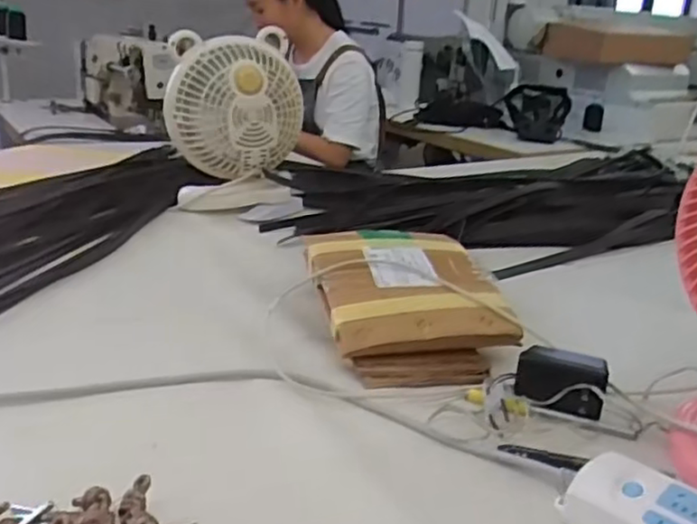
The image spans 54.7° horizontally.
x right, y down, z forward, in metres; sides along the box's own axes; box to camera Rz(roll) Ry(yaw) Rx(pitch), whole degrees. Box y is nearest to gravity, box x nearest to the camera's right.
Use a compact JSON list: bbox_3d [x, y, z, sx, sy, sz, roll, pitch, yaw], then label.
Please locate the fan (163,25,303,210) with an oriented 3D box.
[{"bbox_3d":[-0.178,-0.221,1.065,0.203,0.244,0.115,-1,22,-14],"label":"fan"}]

